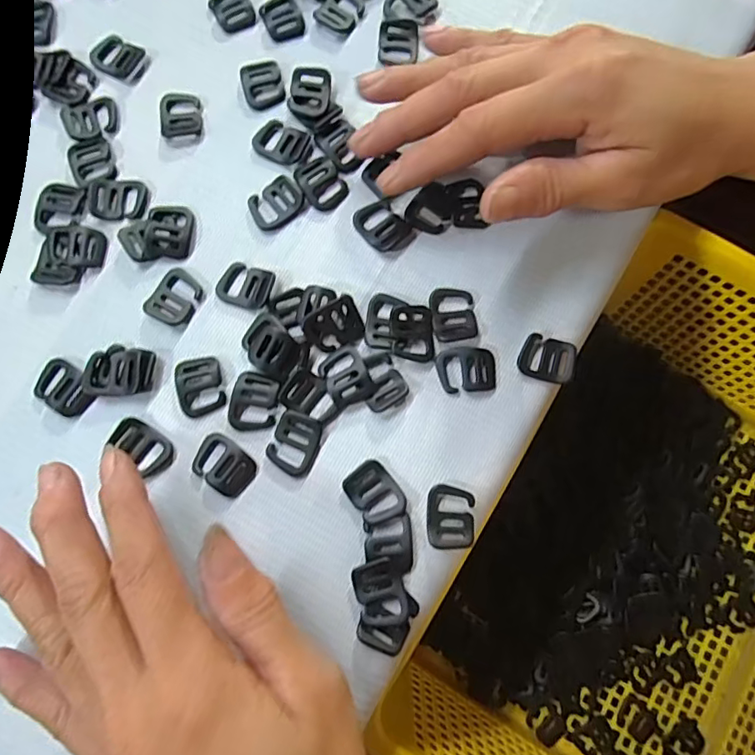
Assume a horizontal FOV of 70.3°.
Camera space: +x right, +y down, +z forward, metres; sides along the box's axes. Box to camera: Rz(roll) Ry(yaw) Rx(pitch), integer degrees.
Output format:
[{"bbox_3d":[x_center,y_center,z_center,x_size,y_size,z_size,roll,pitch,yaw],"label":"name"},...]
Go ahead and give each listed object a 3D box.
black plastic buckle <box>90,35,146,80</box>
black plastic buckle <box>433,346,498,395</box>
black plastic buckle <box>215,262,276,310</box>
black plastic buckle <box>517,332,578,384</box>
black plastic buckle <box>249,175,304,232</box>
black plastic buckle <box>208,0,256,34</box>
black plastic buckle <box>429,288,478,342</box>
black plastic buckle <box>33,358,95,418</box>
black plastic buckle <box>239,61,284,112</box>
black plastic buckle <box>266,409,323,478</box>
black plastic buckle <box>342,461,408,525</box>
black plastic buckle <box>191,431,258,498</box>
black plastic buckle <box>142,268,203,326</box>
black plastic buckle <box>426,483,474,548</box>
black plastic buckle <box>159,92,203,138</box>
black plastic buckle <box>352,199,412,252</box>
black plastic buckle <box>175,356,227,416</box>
[{"bbox_3d":[-0.120,-0.148,0.245,0.022,0.004,0.017,27,79,5],"label":"black plastic buckle"},{"bbox_3d":[0.036,-0.003,0.215,0.023,0.004,0.018,-2,78,-1],"label":"black plastic buckle"},{"bbox_3d":[-0.055,-0.039,0.223,0.022,0.004,0.018,15,79,2],"label":"black plastic buckle"},{"bbox_3d":[0.068,-0.008,0.216,0.022,0.004,0.019,20,79,3],"label":"black plastic buckle"},{"bbox_3d":[-0.044,-0.075,0.230,0.022,0.004,0.018,-35,81,-7],"label":"black plastic buckle"},{"bbox_3d":[-0.068,-0.173,0.251,0.017,0.004,0.021,-28,80,-6],"label":"black plastic buckle"},{"bbox_3d":[0.031,-0.026,0.219,0.018,0.004,0.023,-7,79,-2],"label":"black plastic buckle"},{"bbox_3d":[-0.125,0.004,0.213,0.024,0.006,0.017,33,80,6],"label":"black plastic buckle"},{"bbox_3d":[-0.052,-0.133,0.242,0.018,0.004,0.023,-17,79,-4],"label":"black plastic buckle"},{"bbox_3d":[-0.032,0.026,0.209,0.018,0.004,0.023,22,79,4],"label":"black plastic buckle"},{"bbox_3d":[-0.001,0.044,0.205,0.017,0.004,0.023,-39,81,-8],"label":"black plastic buckle"},{"bbox_3d":[-0.060,0.034,0.207,0.024,0.004,0.017,34,80,6],"label":"black plastic buckle"},{"bbox_3d":[-0.084,-0.033,0.221,0.018,0.004,0.023,25,79,4],"label":"black plastic buckle"},{"bbox_3d":[0.028,0.053,0.203,0.018,0.004,0.023,4,78,0],"label":"black plastic buckle"},{"bbox_3d":[-0.088,-0.118,0.239,0.018,0.004,0.022,-9,79,-3],"label":"black plastic buckle"},{"bbox_3d":[0.002,-0.065,0.228,0.018,0.004,0.021,-38,81,-8],"label":"black plastic buckle"},{"bbox_3d":[-0.071,0.003,0.214,0.017,0.004,0.023,-15,79,-4],"label":"black plastic buckle"}]

